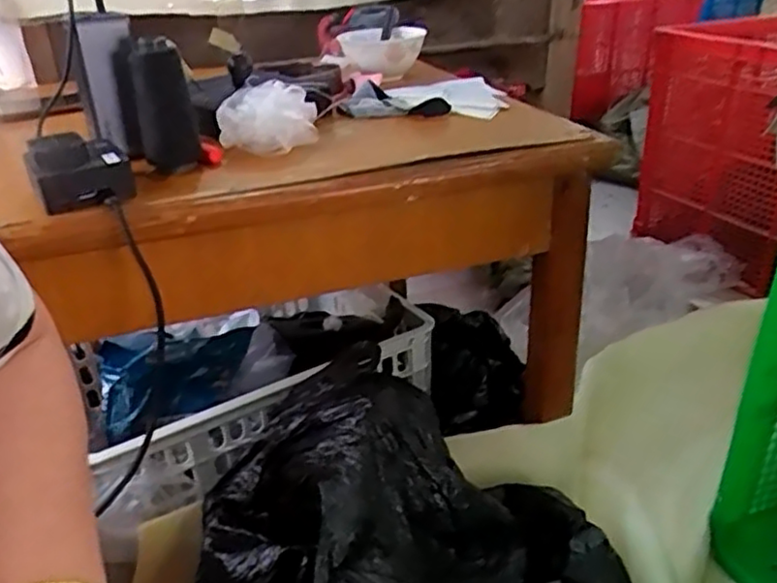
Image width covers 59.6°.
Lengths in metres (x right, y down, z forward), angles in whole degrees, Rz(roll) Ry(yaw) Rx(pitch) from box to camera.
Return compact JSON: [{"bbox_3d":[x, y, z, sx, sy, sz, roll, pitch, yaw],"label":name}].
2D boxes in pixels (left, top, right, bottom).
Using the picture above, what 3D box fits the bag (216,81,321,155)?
[{"bbox_3d":[-0.118,-0.170,0.663,0.097,0.049,0.074,-8,29,-10],"label":"bag"}]

